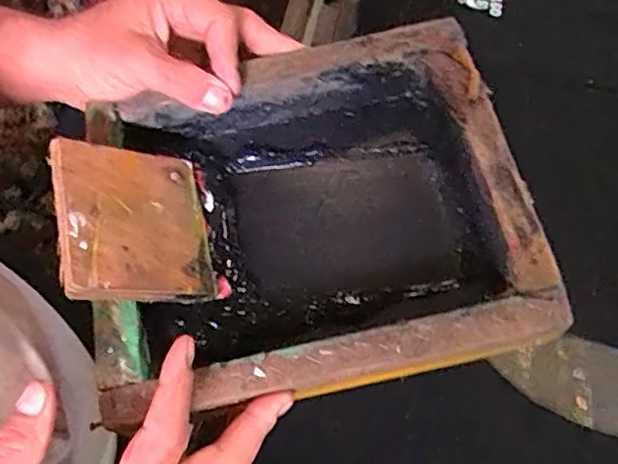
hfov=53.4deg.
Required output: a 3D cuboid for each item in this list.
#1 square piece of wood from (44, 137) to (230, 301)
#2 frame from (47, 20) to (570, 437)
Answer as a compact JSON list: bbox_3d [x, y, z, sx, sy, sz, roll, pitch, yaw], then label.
[{"bbox_3d":[-0.105,-0.006,0.380,0.097,0.010,0.100,5,61,-40],"label":"square piece of wood"},{"bbox_3d":[-0.008,-0.011,0.396,0.271,0.075,0.219,-9,60,-8],"label":"frame"}]

